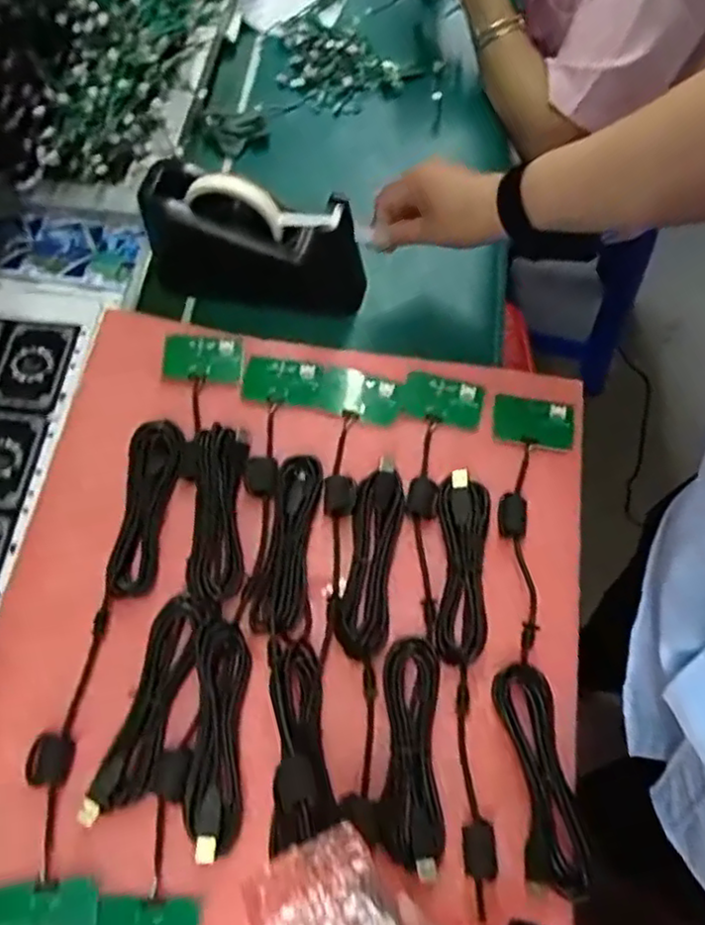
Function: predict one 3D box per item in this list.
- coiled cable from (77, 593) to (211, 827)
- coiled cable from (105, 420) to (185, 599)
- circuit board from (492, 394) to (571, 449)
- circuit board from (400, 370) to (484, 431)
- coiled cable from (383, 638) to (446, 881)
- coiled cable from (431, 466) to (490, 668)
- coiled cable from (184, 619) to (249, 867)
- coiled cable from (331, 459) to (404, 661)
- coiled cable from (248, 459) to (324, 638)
[{"bbox_3d":[-0.145,0.172,0.480,0.034,0.014,0.156,15,67,7],"label":"coiled cable"},{"bbox_3d":[-0.166,0.034,0.541,0.036,0.022,0.146,6,67,3],"label":"coiled cable"},{"bbox_3d":[0.156,-0.037,0.583,0.066,0.008,0.043,8,67,4],"label":"circuit board"},{"bbox_3d":[0.079,-0.056,0.592,0.069,0.008,0.046,13,67,6],"label":"circuit board"},{"bbox_3d":[0.041,0.198,0.465,0.038,0.018,0.146,0,66,1],"label":"coiled cable"},{"bbox_3d":[0.082,0.077,0.515,0.040,0.020,0.147,7,67,4],"label":"coiled cable"},{"bbox_3d":[-0.096,0.190,0.477,0.037,0.017,0.155,-1,66,0],"label":"coiled cable"},{"bbox_3d":[0.013,0.071,0.523,0.038,0.017,0.154,9,67,5],"label":"coiled cable"},{"bbox_3d":[-0.050,0.064,0.534,0.037,0.020,0.144,9,67,5],"label":"coiled cable"}]

